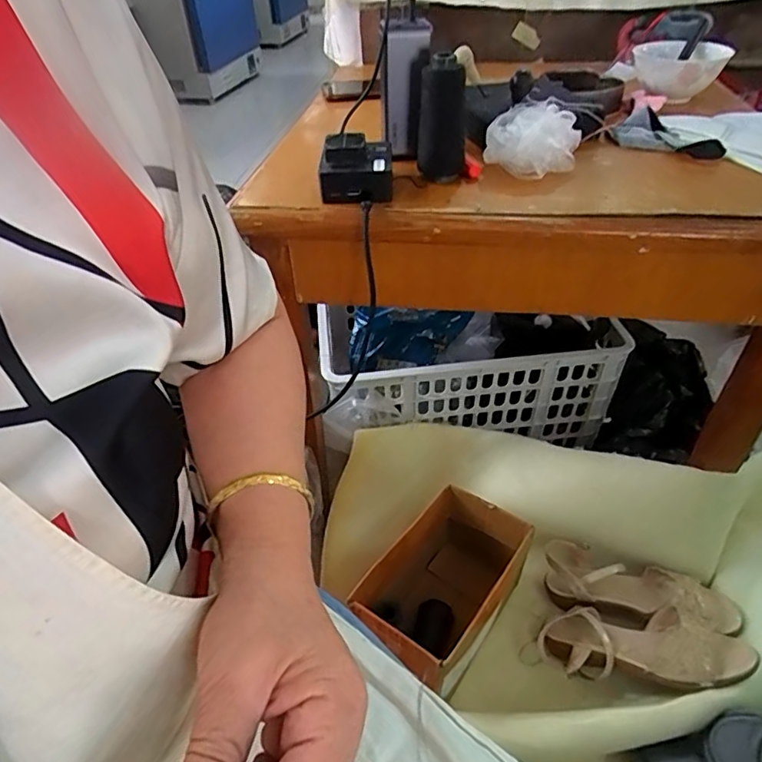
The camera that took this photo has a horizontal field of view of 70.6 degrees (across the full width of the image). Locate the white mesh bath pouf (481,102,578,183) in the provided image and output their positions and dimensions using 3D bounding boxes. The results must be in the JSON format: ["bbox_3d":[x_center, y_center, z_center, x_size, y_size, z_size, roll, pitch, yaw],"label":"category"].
[{"bbox_3d":[0.158,-0.253,0.566,0.094,0.052,0.080,12,44,16],"label":"white mesh bath pouf"}]

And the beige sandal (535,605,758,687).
[{"bbox_3d":[0.330,0.339,0.691,0.248,0.055,0.095,-10,35,31],"label":"beige sandal"}]

